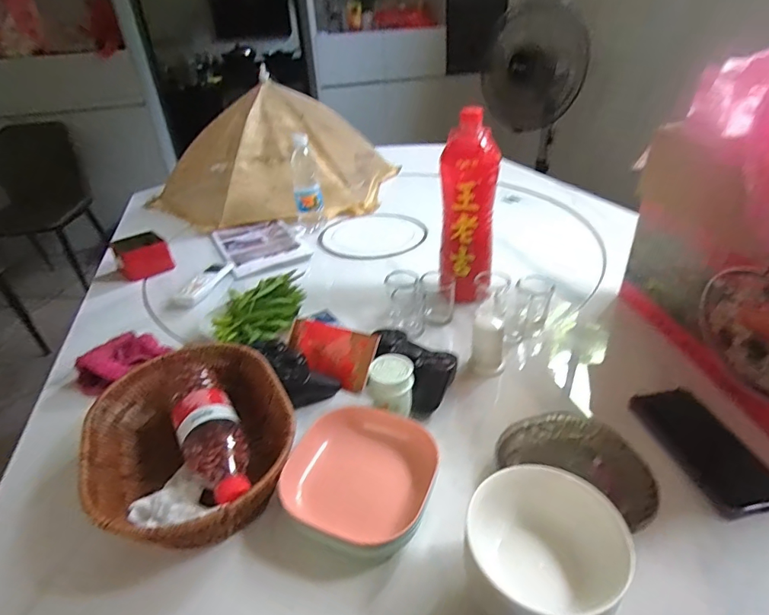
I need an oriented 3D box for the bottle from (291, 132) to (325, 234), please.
[{"bbox_3d":[-0.187,-0.291,1.086,0.068,0.210,0.054,-10,32,-10],"label":"bottle"}]

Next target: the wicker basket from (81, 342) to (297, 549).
[{"bbox_3d":[-0.208,0.144,0.501,0.199,0.069,0.270,-21,36,-25],"label":"wicker basket"}]

